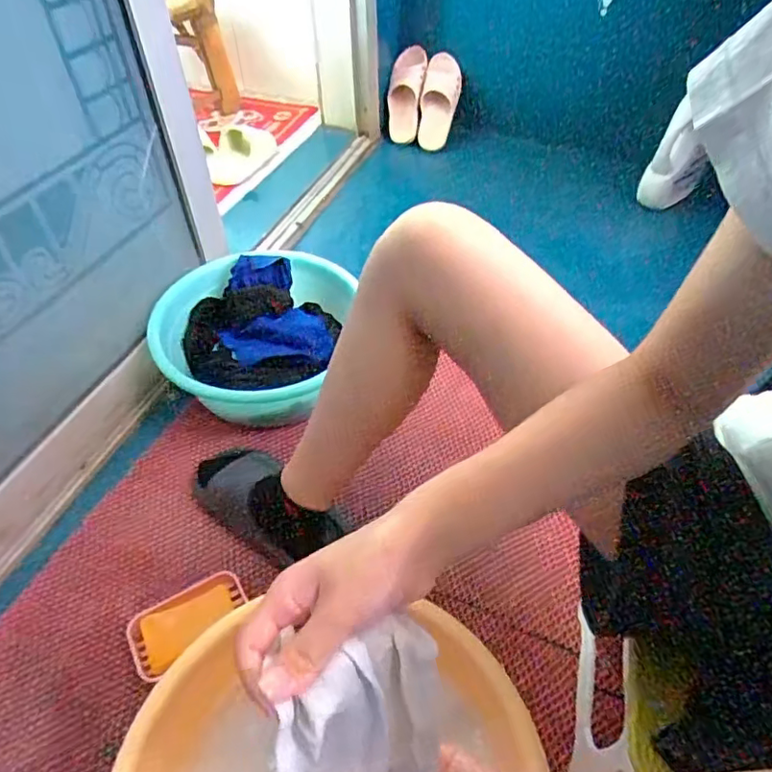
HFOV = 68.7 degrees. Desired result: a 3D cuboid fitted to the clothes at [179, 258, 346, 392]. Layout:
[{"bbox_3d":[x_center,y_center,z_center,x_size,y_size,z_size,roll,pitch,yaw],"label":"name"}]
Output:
[{"bbox_3d":[-0.195,-0.099,0.891,0.240,0.111,0.177,-11,50,-7],"label":"clothes"}]

